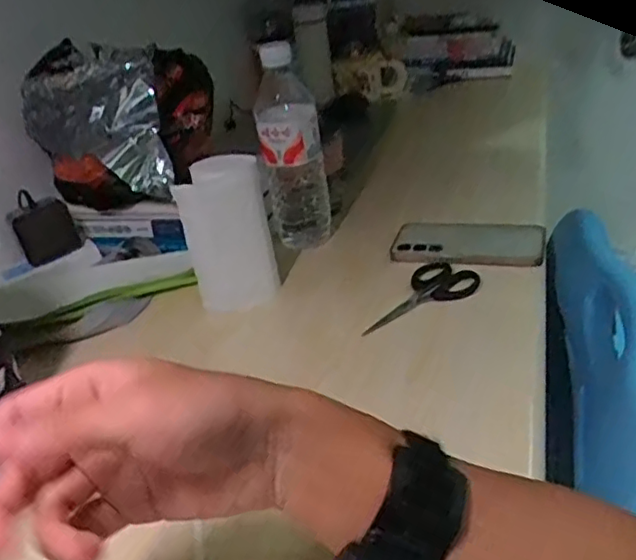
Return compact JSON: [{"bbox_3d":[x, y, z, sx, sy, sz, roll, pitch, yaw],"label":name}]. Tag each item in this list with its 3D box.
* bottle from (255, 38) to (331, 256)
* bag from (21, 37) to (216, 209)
[{"bbox_3d":[-0.029,-0.143,0.698,0.072,0.217,0.055,-9,29,-1],"label":"bottle"},{"bbox_3d":[-0.241,-0.205,0.792,0.174,0.166,0.189,-1,30,13],"label":"bag"}]

